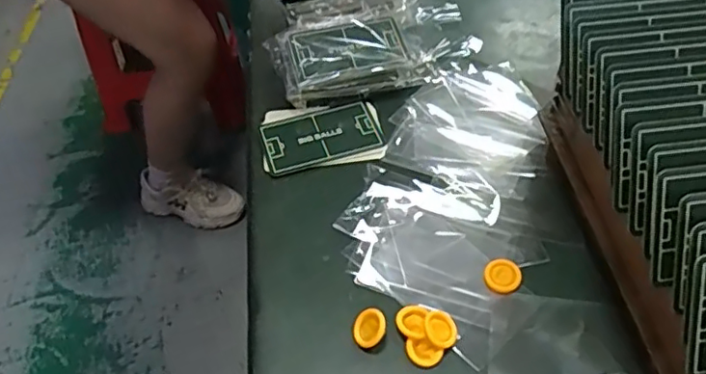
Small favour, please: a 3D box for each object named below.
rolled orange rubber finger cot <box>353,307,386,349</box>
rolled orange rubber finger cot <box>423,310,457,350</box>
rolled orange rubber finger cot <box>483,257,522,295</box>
[{"bbox_3d":[0.009,0.077,0.320,0.018,0.004,0.021,2,70,35],"label":"rolled orange rubber finger cot"},{"bbox_3d":[0.048,0.077,0.318,0.018,0.004,0.020,-17,68,-23],"label":"rolled orange rubber finger cot"},{"bbox_3d":[0.087,0.051,0.342,0.021,0.006,0.023,6,50,10],"label":"rolled orange rubber finger cot"}]

